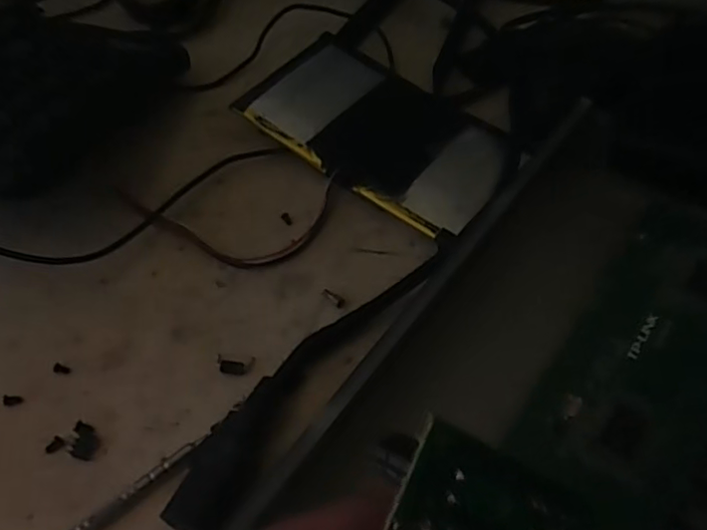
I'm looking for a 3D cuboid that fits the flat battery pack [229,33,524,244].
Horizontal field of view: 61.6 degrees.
[{"bbox_3d":[0.016,-0.074,0.315,0.137,0.013,0.083,33,62,19],"label":"flat battery pack"}]

